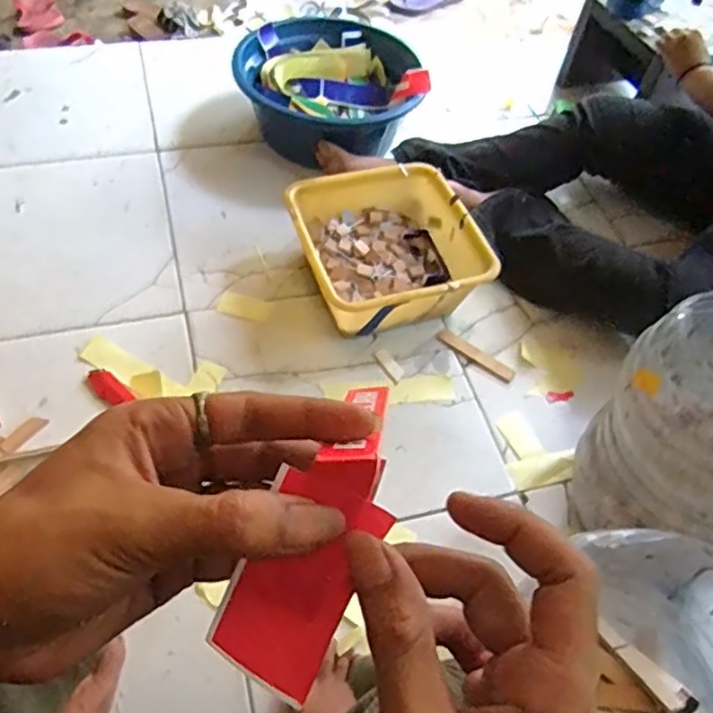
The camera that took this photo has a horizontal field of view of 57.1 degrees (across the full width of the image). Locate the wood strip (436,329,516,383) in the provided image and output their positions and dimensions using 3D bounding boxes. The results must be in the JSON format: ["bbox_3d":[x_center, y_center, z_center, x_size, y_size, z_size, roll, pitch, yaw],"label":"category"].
[{"bbox_3d":[0.186,-0.002,1.019,0.132,0.007,0.023,33,59,16],"label":"wood strip"}]

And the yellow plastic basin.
[{"bbox_3d":[0.047,-0.163,1.035,0.268,0.116,0.258,-12,57,-15],"label":"yellow plastic basin"}]

